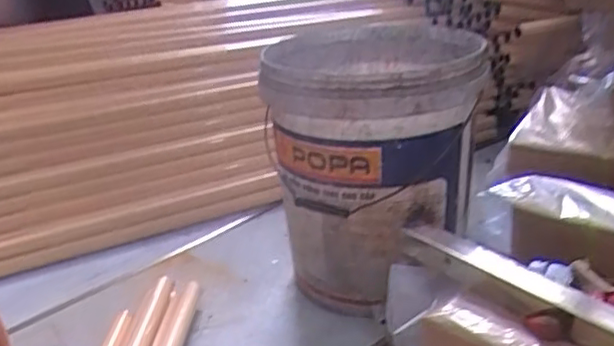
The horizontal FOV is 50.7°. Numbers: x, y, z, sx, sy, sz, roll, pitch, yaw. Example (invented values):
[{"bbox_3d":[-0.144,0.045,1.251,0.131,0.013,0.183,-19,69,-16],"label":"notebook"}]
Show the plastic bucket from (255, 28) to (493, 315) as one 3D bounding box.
[{"bbox_3d":[0.102,0.003,0.946,0.284,0.360,0.301,0,22,9],"label":"plastic bucket"}]

